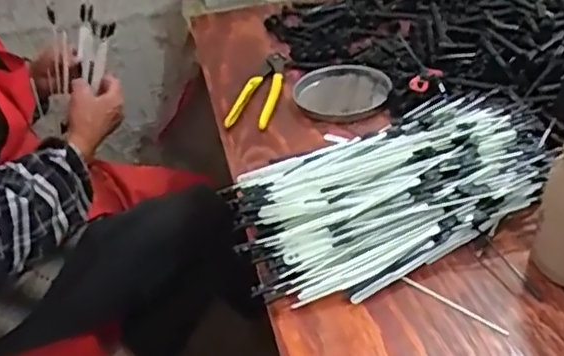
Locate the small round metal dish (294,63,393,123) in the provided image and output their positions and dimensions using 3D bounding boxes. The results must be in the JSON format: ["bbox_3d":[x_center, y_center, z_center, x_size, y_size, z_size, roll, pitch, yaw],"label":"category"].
[{"bbox_3d":[0.084,-0.121,0.833,0.131,0.018,0.140,-4,36,4],"label":"small round metal dish"}]

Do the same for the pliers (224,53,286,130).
[{"bbox_3d":[-0.028,-0.132,0.868,0.060,0.018,0.223,3,37,12],"label":"pliers"}]

